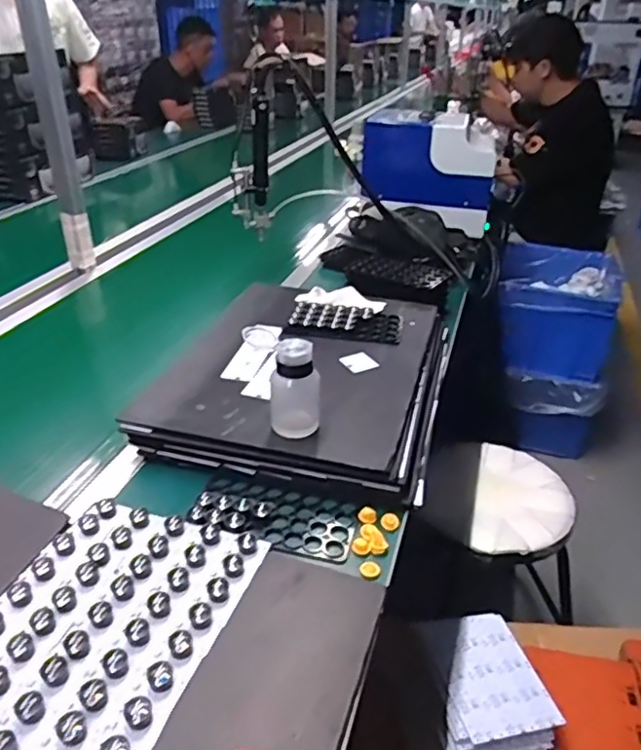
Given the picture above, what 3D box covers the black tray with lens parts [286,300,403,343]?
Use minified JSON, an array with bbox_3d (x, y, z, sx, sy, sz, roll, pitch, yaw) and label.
[{"bbox_3d":[0.045,-0.097,1.052,0.193,0.019,0.118,3,31,4],"label":"black tray with lens parts"}]

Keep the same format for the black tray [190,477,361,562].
[{"bbox_3d":[-0.055,0.166,0.730,0.189,0.016,0.099,9,32,7],"label":"black tray"}]

